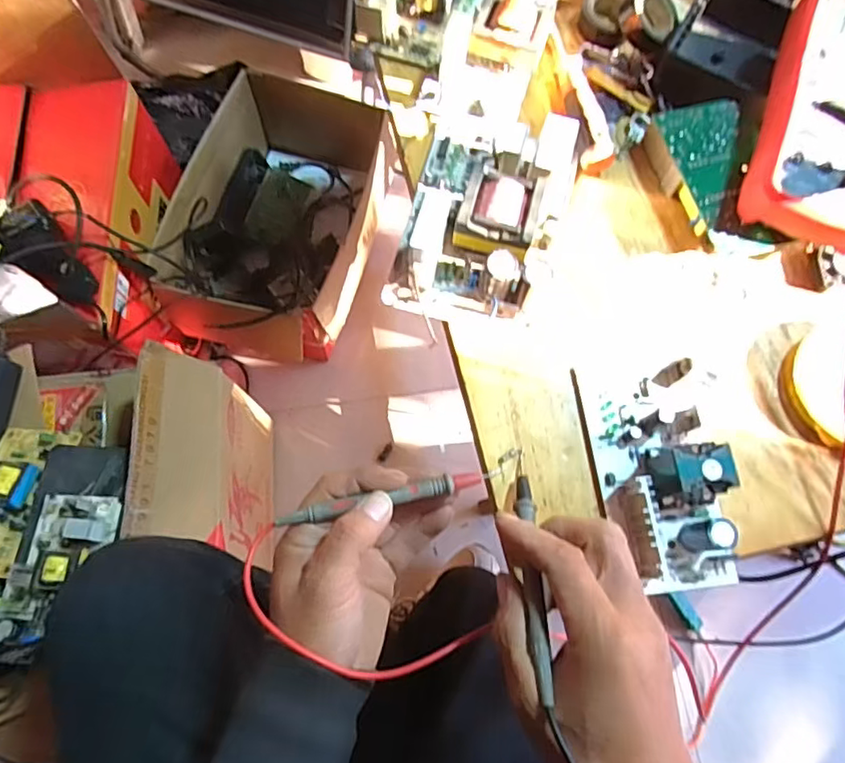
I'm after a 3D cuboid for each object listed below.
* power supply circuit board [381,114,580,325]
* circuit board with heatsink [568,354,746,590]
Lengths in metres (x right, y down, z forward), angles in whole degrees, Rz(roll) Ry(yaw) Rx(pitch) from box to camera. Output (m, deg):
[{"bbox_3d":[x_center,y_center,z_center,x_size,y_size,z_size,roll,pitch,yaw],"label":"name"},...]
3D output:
[{"bbox_3d":[0.045,-0.123,0.395,0.106,0.050,0.160,14,72,3],"label":"power supply circuit board"},{"bbox_3d":[0.147,0.050,0.344,0.080,0.043,0.144,-5,72,-2],"label":"circuit board with heatsink"}]

